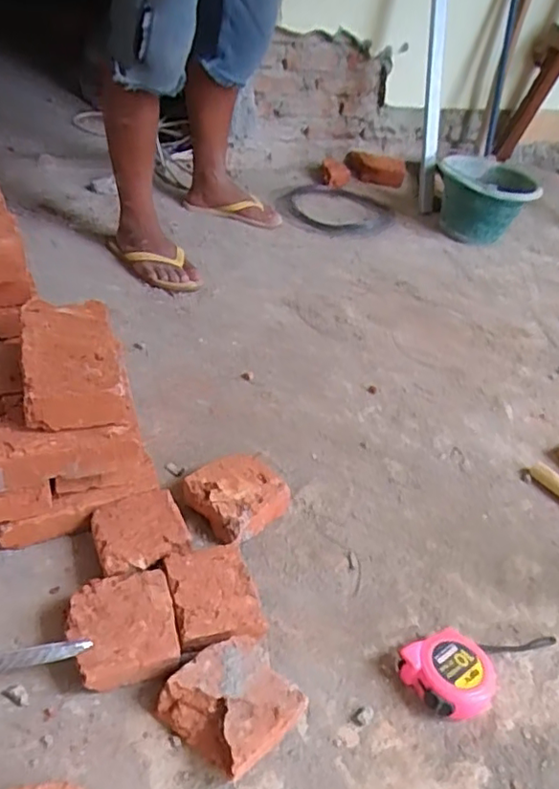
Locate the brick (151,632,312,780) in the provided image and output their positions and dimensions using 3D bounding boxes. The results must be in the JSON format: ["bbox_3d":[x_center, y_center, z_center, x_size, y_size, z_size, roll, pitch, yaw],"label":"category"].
[{"bbox_3d":[-0.046,0.318,0.611,0.112,0.063,0.109,32,43,30],"label":"brick"}]

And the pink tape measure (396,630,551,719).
[{"bbox_3d":[0.237,0.302,0.691,0.201,0.039,0.085,-13,41,-25],"label":"pink tape measure"}]

